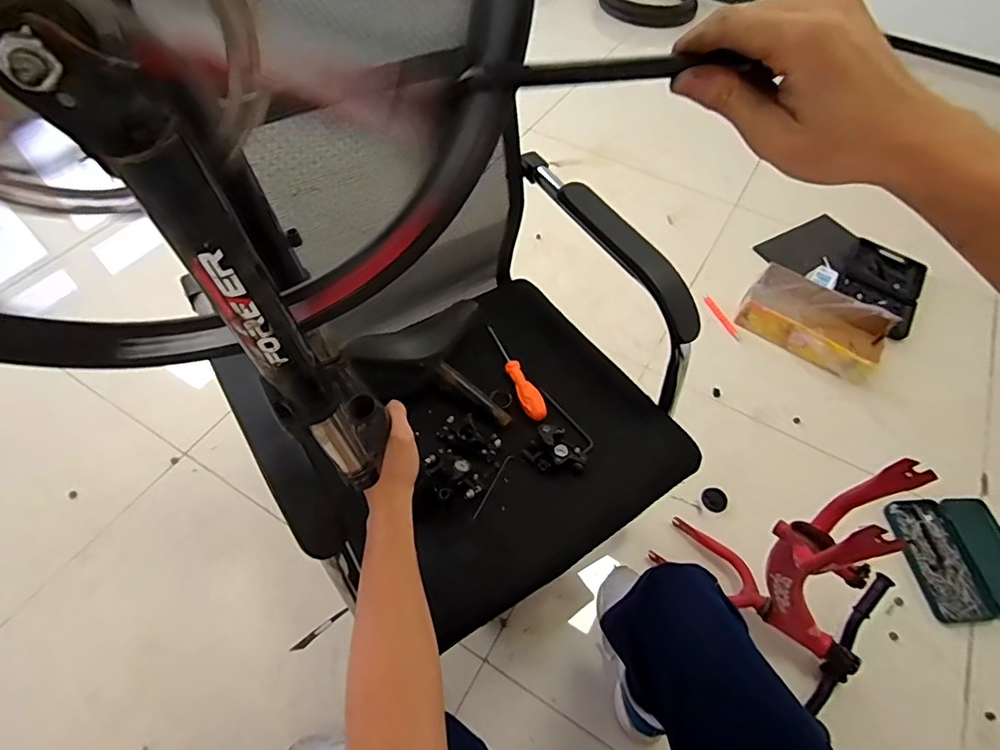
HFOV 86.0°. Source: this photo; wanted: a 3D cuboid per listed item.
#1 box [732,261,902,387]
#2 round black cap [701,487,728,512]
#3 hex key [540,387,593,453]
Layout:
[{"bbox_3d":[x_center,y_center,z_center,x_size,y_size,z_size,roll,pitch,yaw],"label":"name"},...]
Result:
[{"bbox_3d":[0.861,-0.147,1.465,0.360,0.087,0.223,35,61,20],"label":"box"},{"bbox_3d":[0.480,0.279,1.197,0.057,0.009,0.056,1,55,-2],"label":"round black cap"},{"bbox_3d":[0.097,0.062,0.773,0.022,0.007,0.118,-24,62,-18],"label":"hex key"}]

